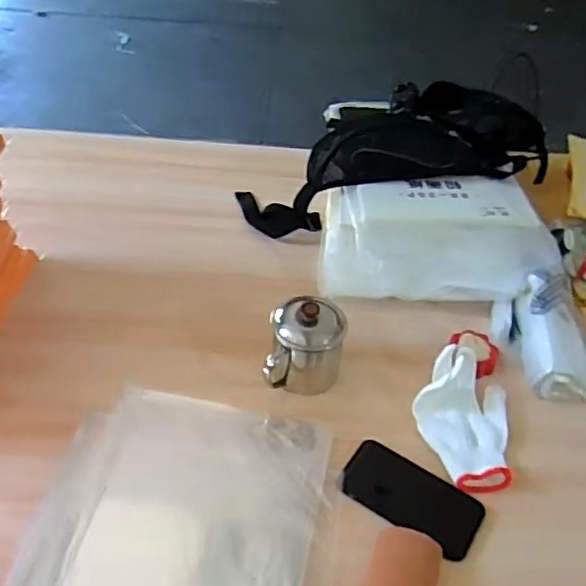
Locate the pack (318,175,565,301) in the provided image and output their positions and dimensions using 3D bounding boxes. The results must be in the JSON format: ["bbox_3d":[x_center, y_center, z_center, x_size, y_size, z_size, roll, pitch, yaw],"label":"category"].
[{"bbox_3d":[0.214,-0.085,0.931,0.343,0.090,0.200,6,42,1],"label":"pack"}]

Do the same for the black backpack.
[{"bbox_3d":[0.177,-0.240,1.076,0.535,0.160,0.281,-7,43,-13],"label":"black backpack"}]

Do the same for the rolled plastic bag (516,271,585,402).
[{"bbox_3d":[0.352,0.053,0.829,0.090,0.062,0.183,4,43,0],"label":"rolled plastic bag"}]

